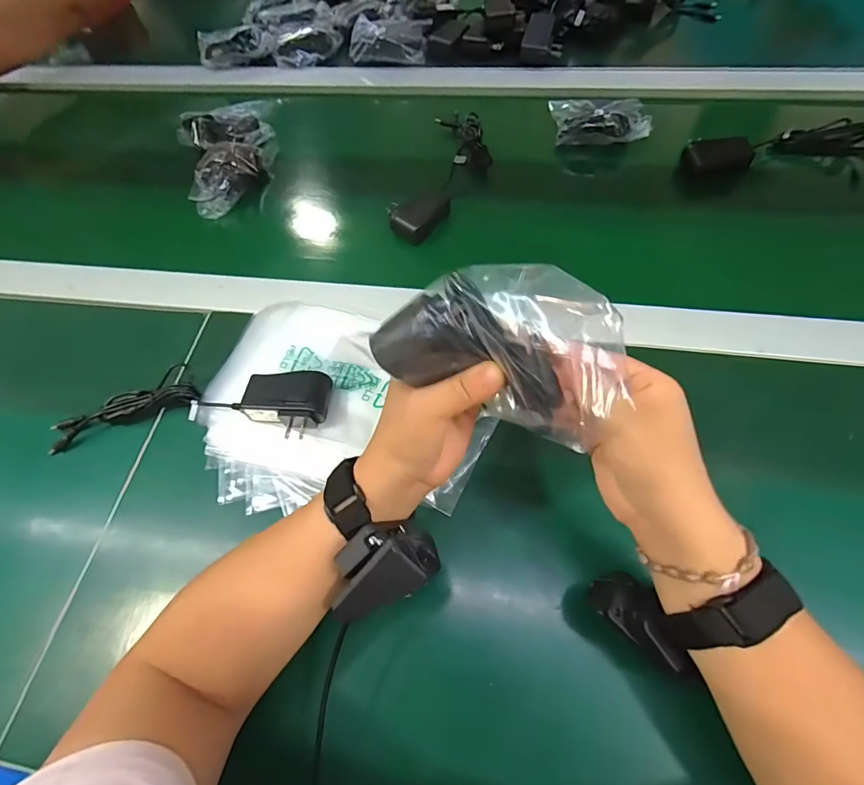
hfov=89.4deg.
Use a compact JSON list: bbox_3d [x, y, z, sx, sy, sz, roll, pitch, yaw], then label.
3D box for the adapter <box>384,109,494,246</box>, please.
[{"bbox_3d":[0.018,-0.276,0.555,0.076,0.045,0.218,16,64,12],"label":"adapter"}]

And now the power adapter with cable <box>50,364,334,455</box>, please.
[{"bbox_3d":[-0.222,0.011,0.402,0.264,0.043,0.078,0,62,4],"label":"power adapter with cable"}]

